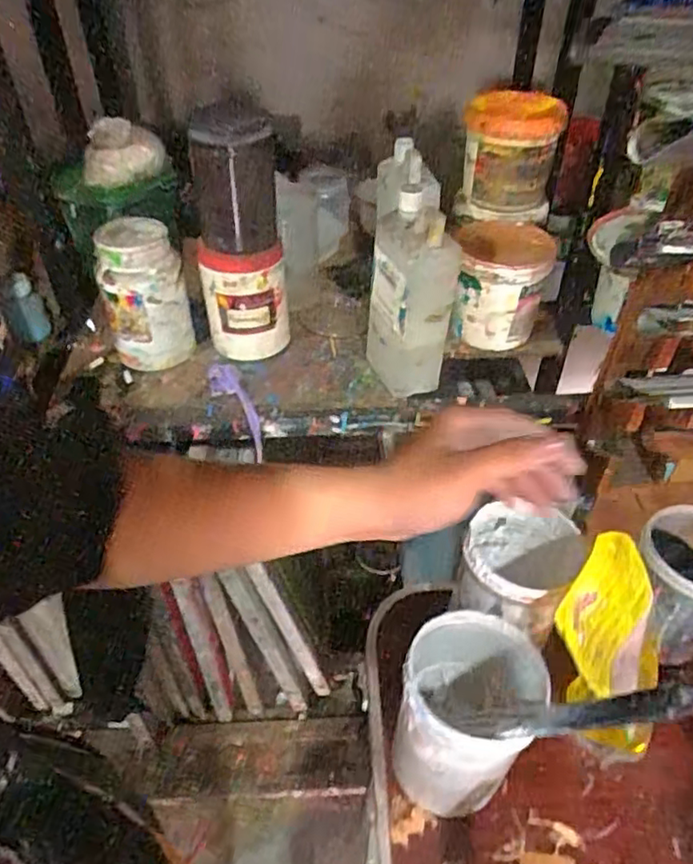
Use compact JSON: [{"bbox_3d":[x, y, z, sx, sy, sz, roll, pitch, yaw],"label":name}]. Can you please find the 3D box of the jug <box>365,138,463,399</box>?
[{"bbox_3d":[0.068,-0.156,0.723,0.084,0.220,0.115,-4,43,-4],"label":"jug"}]

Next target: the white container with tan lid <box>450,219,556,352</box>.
[{"bbox_3d":[0.206,-0.191,0.818,0.111,0.122,0.123,6,43,7],"label":"white container with tan lid"}]

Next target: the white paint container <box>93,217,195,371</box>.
[{"bbox_3d":[-0.247,-0.163,0.759,0.098,0.160,0.079,-14,44,-15],"label":"white paint container"}]

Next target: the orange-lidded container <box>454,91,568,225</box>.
[{"bbox_3d":[0.215,-0.362,0.832,0.126,0.134,0.131,10,43,11],"label":"orange-lidded container"}]

